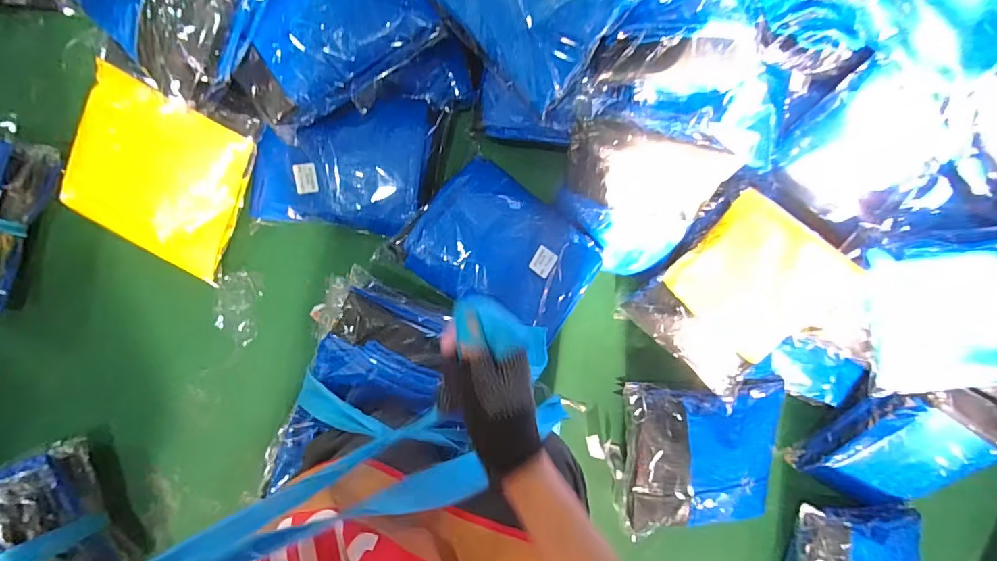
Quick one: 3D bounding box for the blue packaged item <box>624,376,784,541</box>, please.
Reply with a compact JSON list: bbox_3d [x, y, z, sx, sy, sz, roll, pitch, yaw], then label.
[{"bbox_3d":[0.321,0.269,0.752,0.258,0.084,0.221,-1,87,-8],"label":"blue packaged item"}]

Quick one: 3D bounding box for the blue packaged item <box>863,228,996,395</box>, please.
[{"bbox_3d":[0.632,0.049,0.617,0.273,0.069,0.225,-8,105,28],"label":"blue packaged item"}]

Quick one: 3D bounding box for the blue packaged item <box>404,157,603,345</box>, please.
[{"bbox_3d":[0.015,-0.037,0.669,0.244,0.046,0.185,36,83,-5],"label":"blue packaged item"}]

